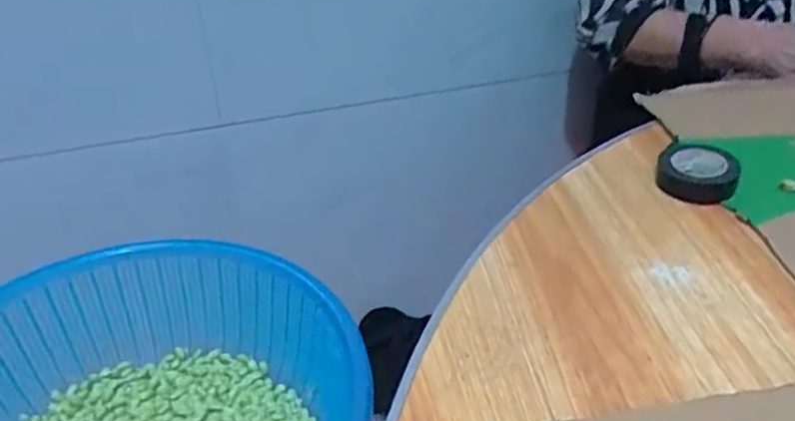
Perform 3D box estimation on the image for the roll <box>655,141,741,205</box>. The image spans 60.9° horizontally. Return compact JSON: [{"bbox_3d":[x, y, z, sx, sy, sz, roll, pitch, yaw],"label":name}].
[{"bbox_3d":[0.248,-0.033,0.559,0.061,0.025,0.055,19,40,28],"label":"roll"}]

